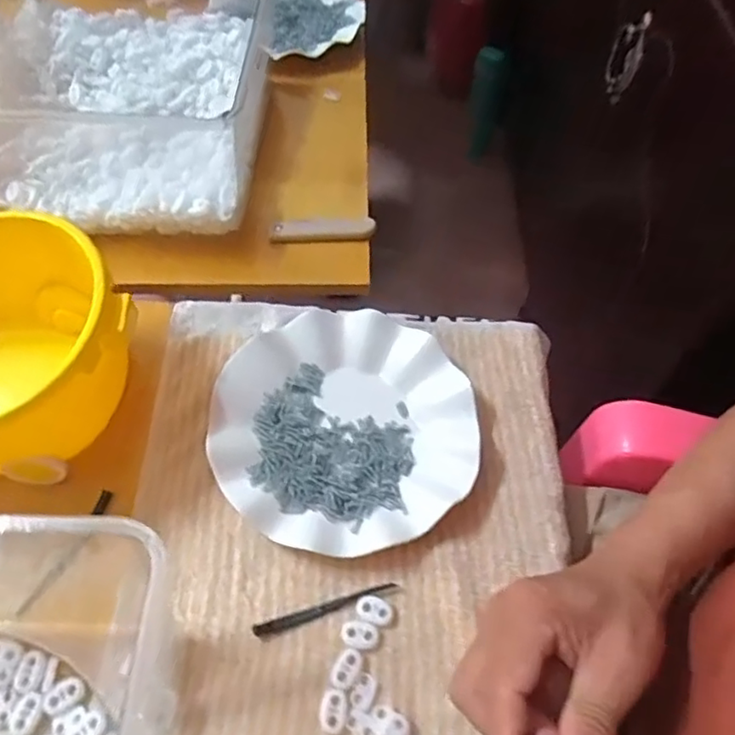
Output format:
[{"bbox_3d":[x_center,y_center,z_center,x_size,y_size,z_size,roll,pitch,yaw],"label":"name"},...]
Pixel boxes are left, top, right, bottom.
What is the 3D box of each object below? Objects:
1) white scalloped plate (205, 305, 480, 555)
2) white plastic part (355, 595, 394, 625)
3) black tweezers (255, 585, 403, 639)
[{"bbox_3d":[-0.012,0.037,0.432,0.180,0.020,0.191,1,58,-2],"label":"white scalloped plate"},{"bbox_3d":[0.004,0.149,0.372,0.022,0.004,0.015,15,59,7],"label":"white plastic part"},{"bbox_3d":[-0.025,0.149,0.373,0.090,0.004,0.008,-14,60,-11],"label":"black tweezers"}]

